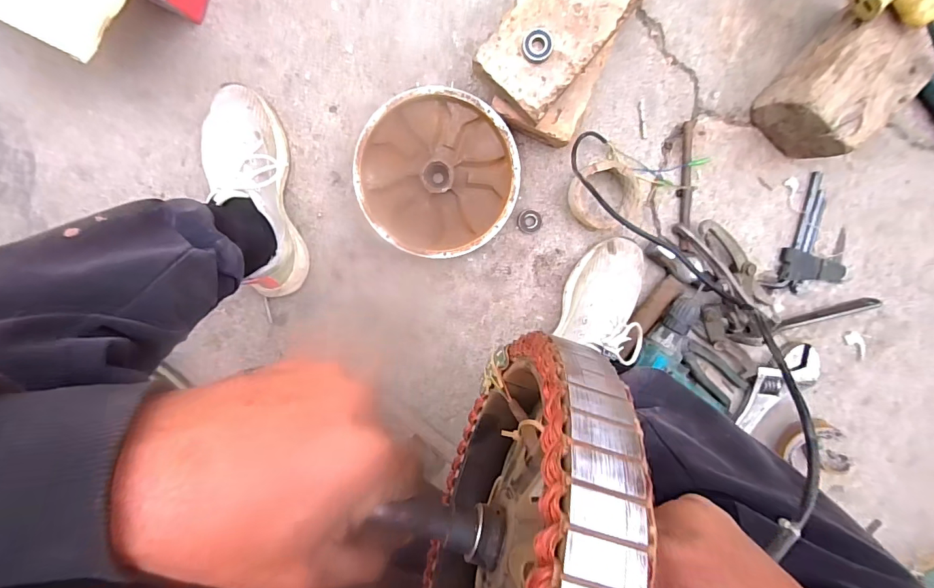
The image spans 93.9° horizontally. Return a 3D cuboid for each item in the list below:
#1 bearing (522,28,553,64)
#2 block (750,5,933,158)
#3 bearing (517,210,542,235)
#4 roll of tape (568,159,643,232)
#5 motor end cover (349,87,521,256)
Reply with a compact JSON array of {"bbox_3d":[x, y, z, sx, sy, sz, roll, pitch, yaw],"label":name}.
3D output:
[{"bbox_3d":[0.081,-0.285,0.499,0.034,0.010,0.038,5,104,-5],"label":"bearing"},{"bbox_3d":[0.477,-0.269,0.562,0.111,0.111,0.160,40,96,-7],"label":"block"},{"bbox_3d":[0.091,-0.105,0.632,0.035,0.012,0.033,2,99,-2],"label":"bearing"},{"bbox_3d":[0.191,-0.138,0.609,0.087,0.047,0.088,0,100,-1],"label":"roll of tape"},{"bbox_3d":[-0.039,-0.160,0.597,0.211,0.048,0.206,39,97,-7],"label":"motor end cover"}]

